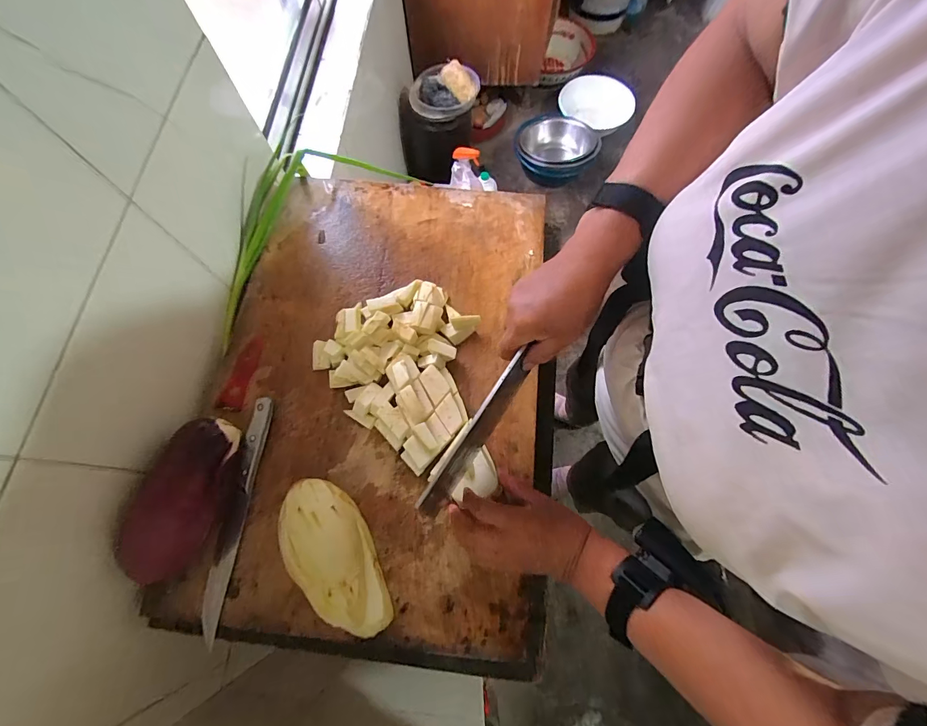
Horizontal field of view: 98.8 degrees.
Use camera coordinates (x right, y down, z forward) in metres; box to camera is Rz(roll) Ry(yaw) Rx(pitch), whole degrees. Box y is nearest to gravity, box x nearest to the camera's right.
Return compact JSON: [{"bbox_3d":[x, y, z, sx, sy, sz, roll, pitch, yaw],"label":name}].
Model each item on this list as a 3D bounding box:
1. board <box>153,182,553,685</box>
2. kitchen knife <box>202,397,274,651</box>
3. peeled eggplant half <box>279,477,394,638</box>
[{"bbox_3d":[-0.090,0.009,0.481,0.390,0.041,0.582,6,70,2],"label":"board"},{"bbox_3d":[-0.247,0.156,0.432,0.026,0.018,0.237,3,70,1],"label":"kitchen knife"},{"bbox_3d":[-0.133,0.200,0.406,0.080,0.036,0.160,-32,73,-11],"label":"peeled eggplant half"}]

